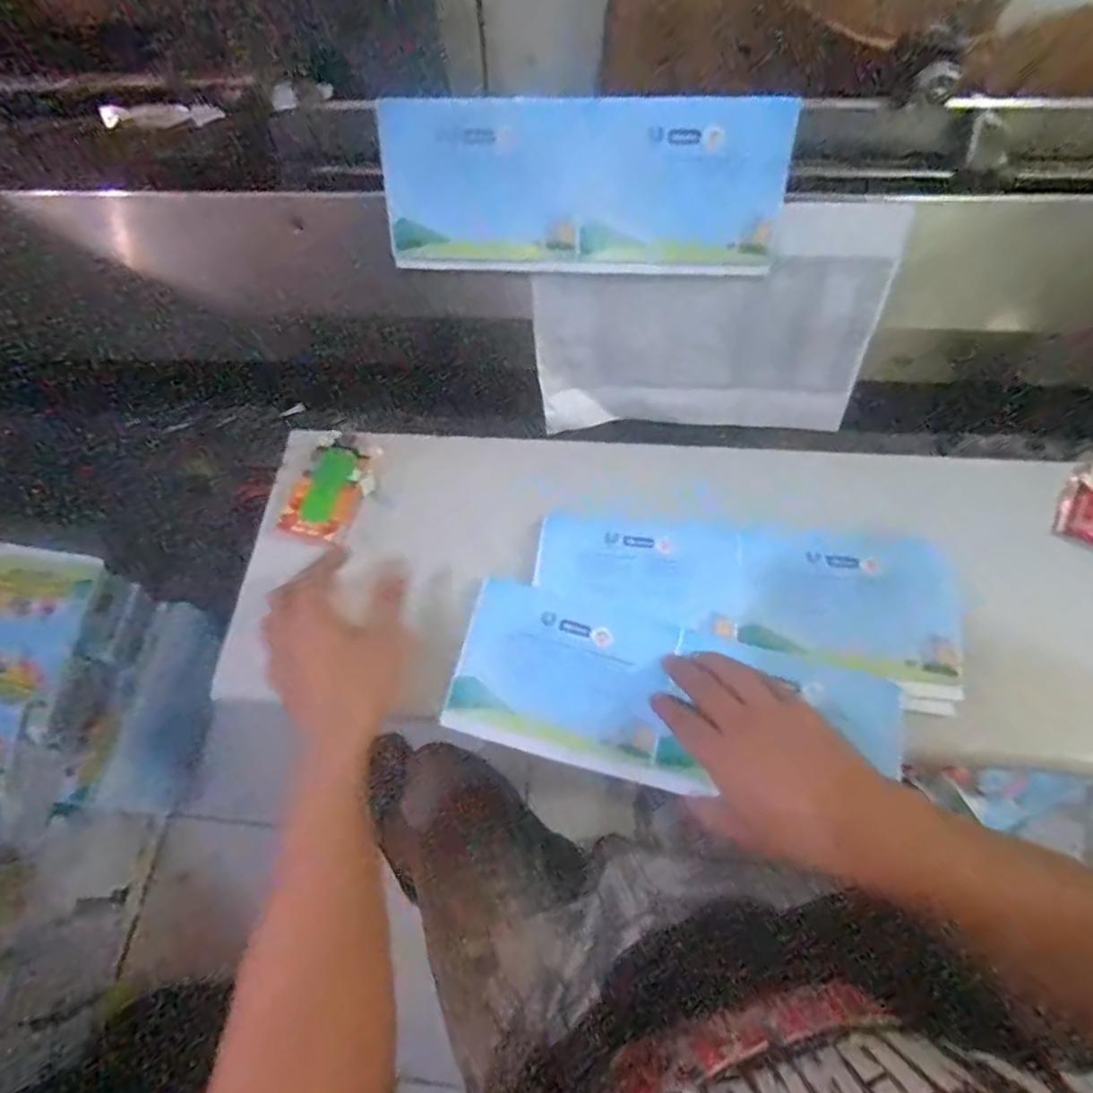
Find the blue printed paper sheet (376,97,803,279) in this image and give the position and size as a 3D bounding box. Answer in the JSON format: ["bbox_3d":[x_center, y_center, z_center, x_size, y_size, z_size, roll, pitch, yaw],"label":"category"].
[{"bbox_3d":[0.027,-0.274,0.487,0.303,0.117,0.011,4,34,4],"label":"blue printed paper sheet"}]

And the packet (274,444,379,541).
[{"bbox_3d":[-0.184,-0.044,0.528,0.062,0.011,0.084,17,67,11],"label":"packet"}]

